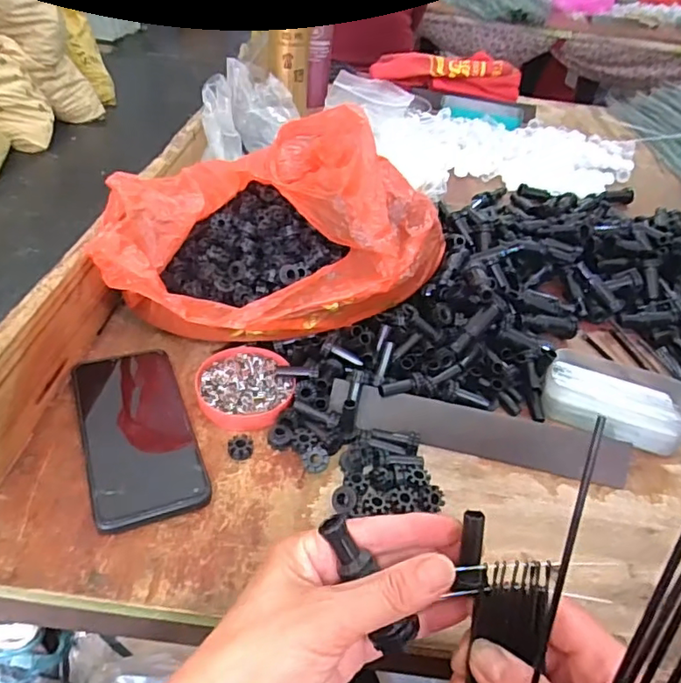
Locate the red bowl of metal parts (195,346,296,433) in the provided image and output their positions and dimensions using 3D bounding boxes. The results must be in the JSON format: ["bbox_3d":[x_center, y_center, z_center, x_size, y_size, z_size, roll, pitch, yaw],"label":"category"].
[{"bbox_3d":[-0.080,0.038,0.472,0.077,0.018,0.085,-4,41,-14],"label":"red bowl of metal parts"}]

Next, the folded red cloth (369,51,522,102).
[{"bbox_3d":[0.216,-0.551,1.148,0.304,0.064,0.089,9,40,1],"label":"folded red cloth"}]

